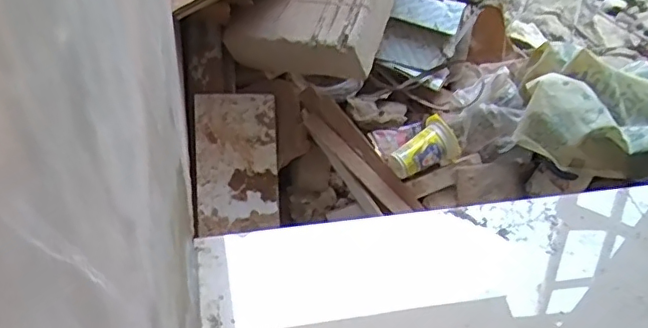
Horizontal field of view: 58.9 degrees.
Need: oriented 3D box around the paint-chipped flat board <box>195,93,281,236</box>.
[{"bbox_3d":[-0.124,-0.002,0.818,0.113,0.008,0.196,-2,86,-11],"label":"paint-chipped flat board"}]

